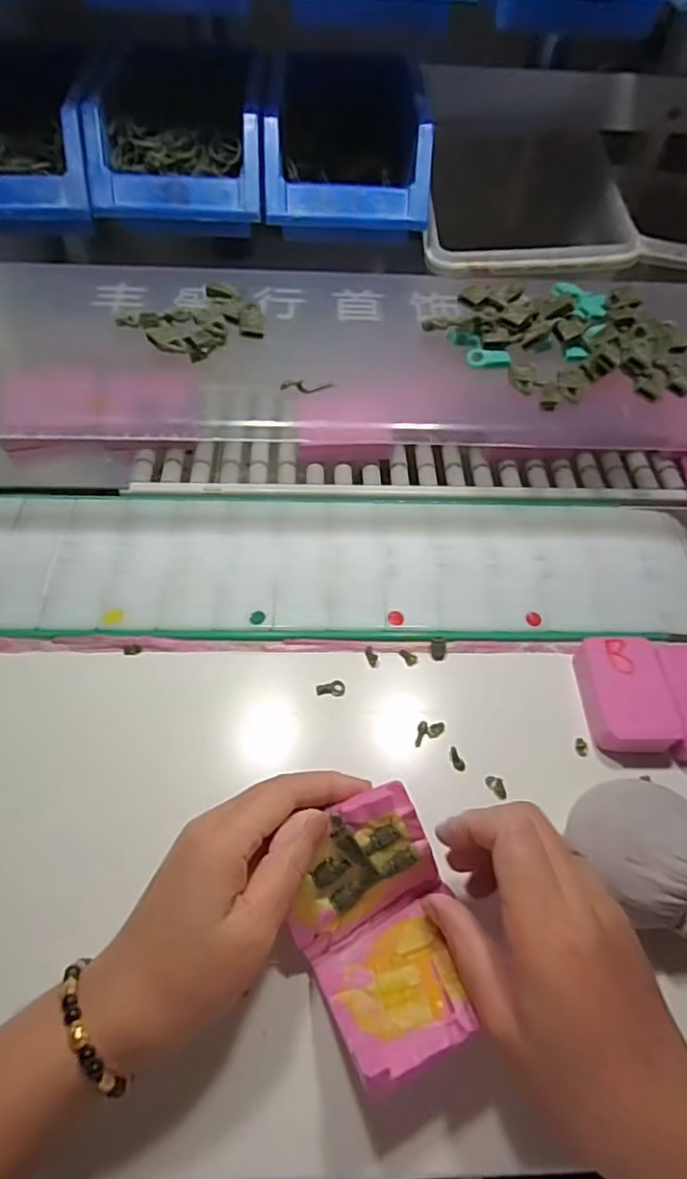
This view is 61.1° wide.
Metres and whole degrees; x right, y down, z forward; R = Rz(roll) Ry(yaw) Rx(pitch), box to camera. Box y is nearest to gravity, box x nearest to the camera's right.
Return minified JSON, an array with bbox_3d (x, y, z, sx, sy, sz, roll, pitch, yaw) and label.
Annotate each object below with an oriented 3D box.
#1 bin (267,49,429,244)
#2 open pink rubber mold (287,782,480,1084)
[{"bbox_3d":[0.002,-0.360,0.467,0.123,0.069,0.179,1,56,-3],"label":"bin"},{"bbox_3d":[0.019,0.156,0.272,0.074,0.052,0.098,-25,59,-19],"label":"open pink rubber mold"}]

